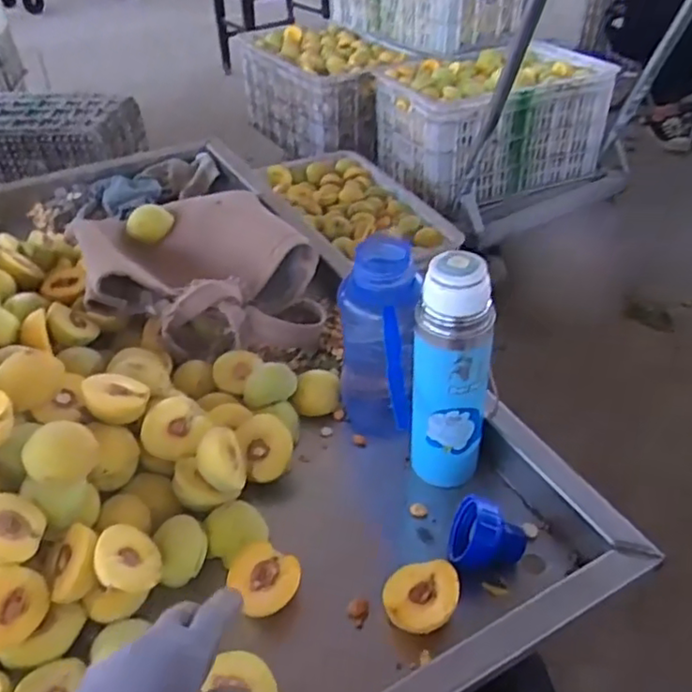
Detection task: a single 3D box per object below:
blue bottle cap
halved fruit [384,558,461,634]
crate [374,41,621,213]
[{"bbox_3d":[0.120,0.167,0.543,0.064,0.059,0.056,15,42,20],"label":"blue bottle cap"},{"bbox_3d":[0.061,0.207,0.514,0.058,0.033,0.059,-1,39,1],"label":"halved fruit"},{"bbox_3d":[0.379,-0.597,1.686,0.547,0.270,0.375,-19,42,-20],"label":"crate"}]

